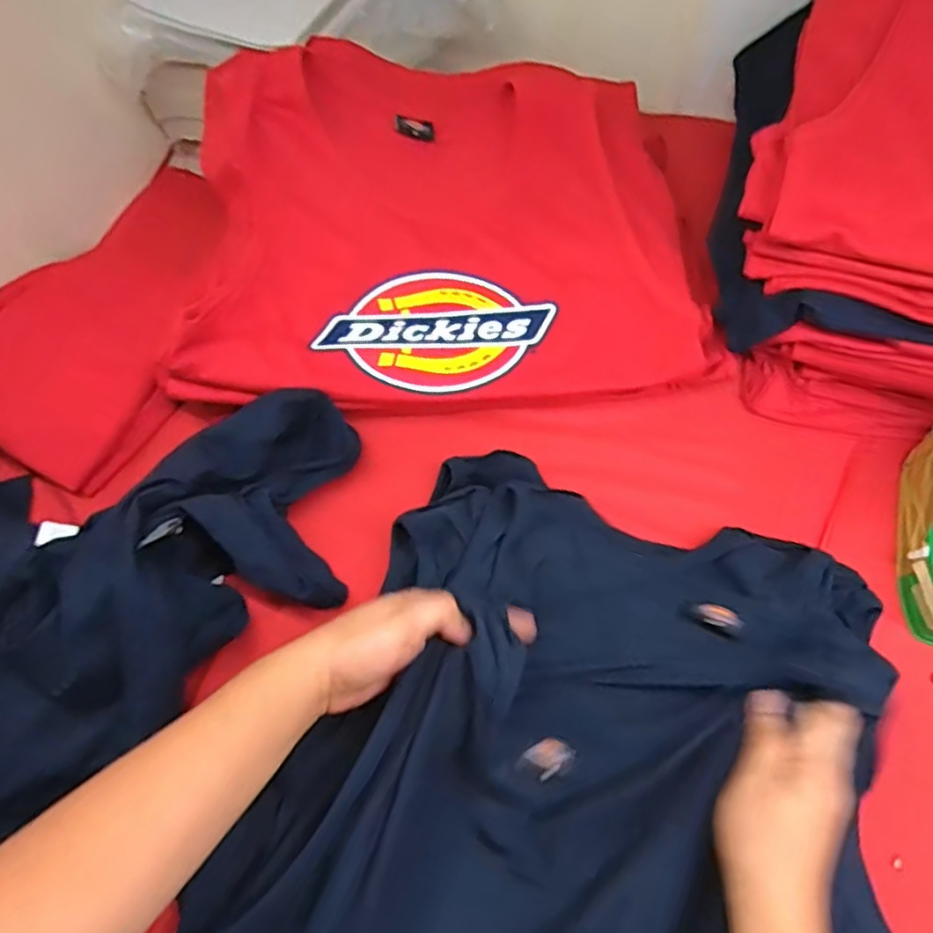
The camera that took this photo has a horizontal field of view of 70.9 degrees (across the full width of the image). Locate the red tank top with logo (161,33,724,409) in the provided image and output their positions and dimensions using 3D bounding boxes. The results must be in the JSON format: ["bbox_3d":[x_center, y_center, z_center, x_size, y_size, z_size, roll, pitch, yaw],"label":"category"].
[{"bbox_3d":[-0.032,-0.241,0.656,0.509,0.094,0.358,-2,80,0],"label":"red tank top with logo"}]

